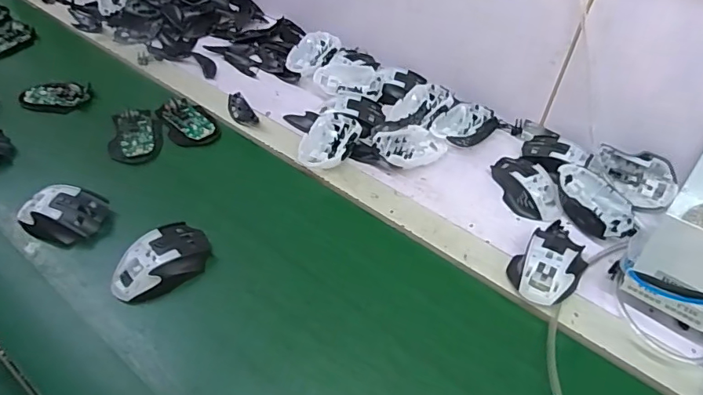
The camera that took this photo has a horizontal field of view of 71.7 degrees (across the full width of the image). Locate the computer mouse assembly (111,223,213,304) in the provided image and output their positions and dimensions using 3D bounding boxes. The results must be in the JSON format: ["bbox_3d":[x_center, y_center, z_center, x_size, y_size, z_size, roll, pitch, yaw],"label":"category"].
[{"bbox_3d":[-0.221,0.077,0.574,0.074,0.037,0.118,33,55,25],"label":"computer mouse assembly"}]

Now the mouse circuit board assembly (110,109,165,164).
[{"bbox_3d":[-0.327,-0.095,0.739,0.073,0.018,0.110,-10,47,-9],"label":"mouse circuit board assembly"}]

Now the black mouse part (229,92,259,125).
[{"bbox_3d":[-0.183,-0.145,0.797,0.034,0.007,0.083,-25,51,-22],"label":"black mouse part"}]

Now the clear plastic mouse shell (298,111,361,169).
[{"bbox_3d":[-0.032,-0.081,0.727,0.067,0.032,0.114,18,49,16],"label":"clear plastic mouse shell"}]

